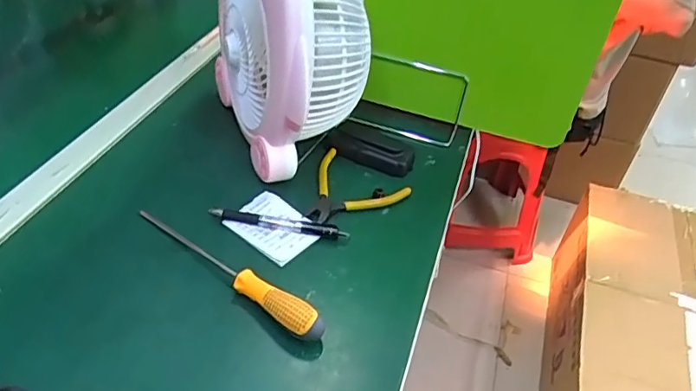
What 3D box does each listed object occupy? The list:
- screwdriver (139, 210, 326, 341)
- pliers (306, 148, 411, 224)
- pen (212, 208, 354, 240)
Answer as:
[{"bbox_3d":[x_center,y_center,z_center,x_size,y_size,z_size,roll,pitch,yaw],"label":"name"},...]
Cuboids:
[{"bbox_3d":[-0.118,0.064,0.530,0.233,0.026,0.028,31,47,25],"label":"screwdriver"},{"bbox_3d":[-0.007,-0.001,0.629,0.114,0.019,0.105,31,47,26],"label":"pliers"},{"bbox_3d":[-0.071,0.027,0.580,0.143,0.012,0.017,10,41,4],"label":"pen"}]

